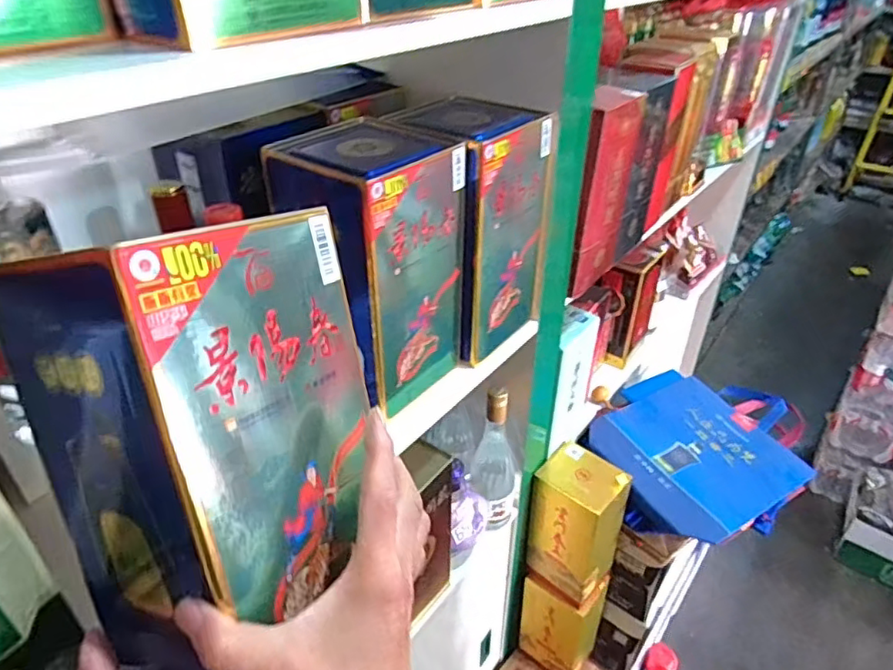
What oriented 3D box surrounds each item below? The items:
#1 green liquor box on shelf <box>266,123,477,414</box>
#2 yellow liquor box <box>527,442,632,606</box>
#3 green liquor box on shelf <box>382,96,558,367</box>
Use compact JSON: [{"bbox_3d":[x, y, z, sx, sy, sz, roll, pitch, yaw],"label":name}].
[{"bbox_3d":[-0.072,-0.072,0.646,0.138,0.268,0.156,26,42,33],"label":"green liquor box on shelf"},{"bbox_3d":[0.240,0.347,1.099,0.137,0.266,0.112,27,43,34],"label":"yellow liquor box"},{"bbox_3d":[0.033,-0.129,0.732,0.132,0.265,0.155,25,42,32],"label":"green liquor box on shelf"}]

